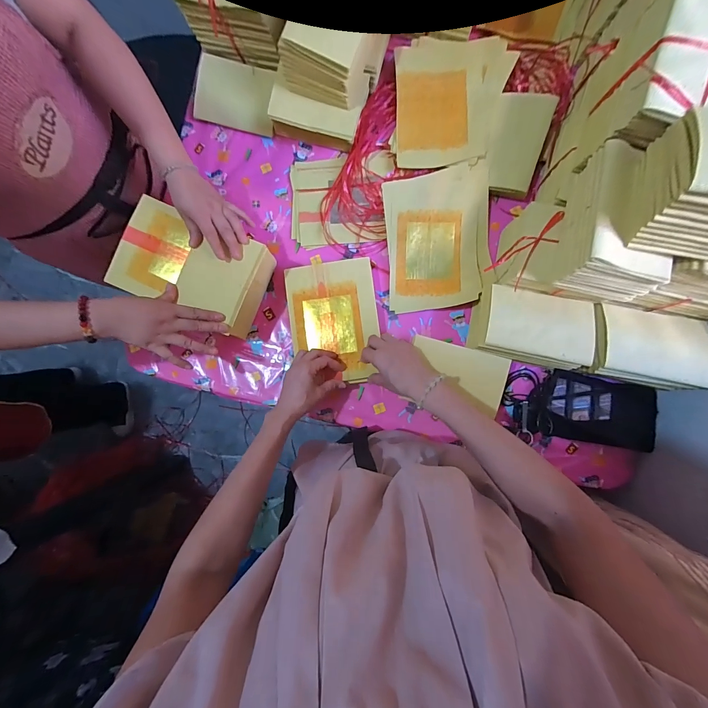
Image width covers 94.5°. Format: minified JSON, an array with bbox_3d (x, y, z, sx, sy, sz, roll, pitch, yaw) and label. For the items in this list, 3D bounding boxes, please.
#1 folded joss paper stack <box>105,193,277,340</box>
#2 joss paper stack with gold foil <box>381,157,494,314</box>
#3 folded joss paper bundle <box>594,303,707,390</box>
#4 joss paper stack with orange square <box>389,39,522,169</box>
[{"bbox_3d":[-0.274,-0.146,0.591,0.224,0.115,0.159,24,89,4],"label":"folded joss paper stack"},{"bbox_3d":[0.156,-0.213,0.606,0.189,0.035,0.252,-5,87,3],"label":"joss paper stack with gold foil"},{"bbox_3d":[0.460,-0.013,0.507,0.164,0.042,0.117,12,88,3],"label":"folded joss paper bundle"},{"bbox_3d":[0.176,-0.470,0.603,0.198,0.030,0.246,5,88,3],"label":"joss paper stack with orange square"}]

